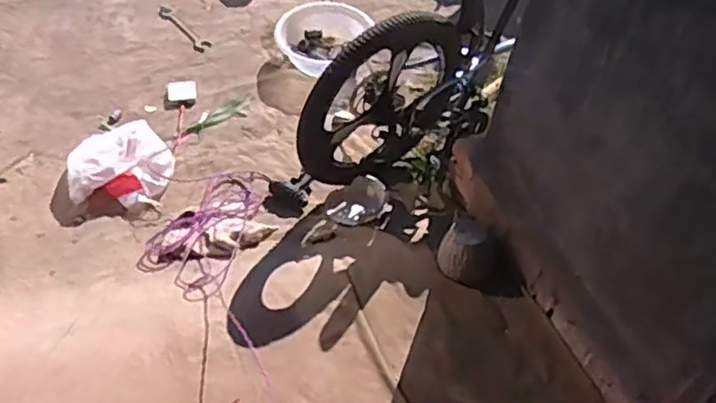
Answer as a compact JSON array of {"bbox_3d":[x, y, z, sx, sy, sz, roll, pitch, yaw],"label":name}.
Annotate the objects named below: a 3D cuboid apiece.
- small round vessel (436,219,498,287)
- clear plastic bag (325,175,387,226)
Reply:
[{"bbox_3d":[0.262,0.121,1.574,0.143,0.112,0.123,21,51,12],"label":"small round vessel"},{"bbox_3d":[0.002,0.003,1.876,0.185,0.043,0.144,-24,56,-23],"label":"clear plastic bag"}]

